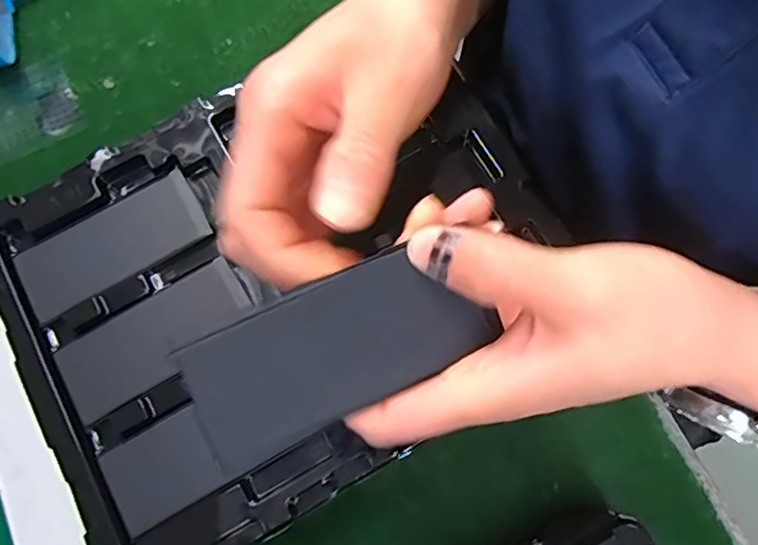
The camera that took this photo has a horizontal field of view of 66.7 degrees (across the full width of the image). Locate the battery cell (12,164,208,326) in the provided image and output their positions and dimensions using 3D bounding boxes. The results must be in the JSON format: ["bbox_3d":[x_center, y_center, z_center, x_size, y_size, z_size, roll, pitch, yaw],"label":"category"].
[{"bbox_3d":[-0.142,-0.015,0.306,0.097,0.005,0.043,-32,77,-8],"label":"battery cell"}]

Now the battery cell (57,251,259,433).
[{"bbox_3d":[-0.113,0.032,0.291,0.098,0.004,0.042,-31,77,-8],"label":"battery cell"}]

